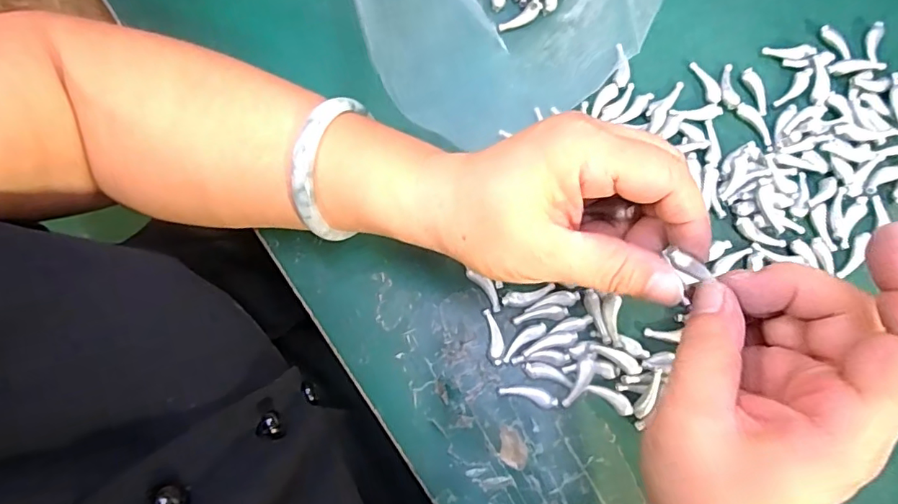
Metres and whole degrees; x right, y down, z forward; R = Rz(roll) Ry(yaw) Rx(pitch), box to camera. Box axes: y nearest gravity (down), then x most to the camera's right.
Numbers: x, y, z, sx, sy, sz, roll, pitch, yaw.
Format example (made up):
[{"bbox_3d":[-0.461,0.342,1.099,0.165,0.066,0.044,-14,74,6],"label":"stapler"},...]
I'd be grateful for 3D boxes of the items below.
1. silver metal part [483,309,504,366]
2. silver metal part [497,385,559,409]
[{"bbox_3d":[0.024,0.046,0.282,0.008,0.004,0.029,-9,78,-2],"label":"silver metal part"},{"bbox_3d":[0.042,0.075,0.276,0.031,0.004,0.009,15,78,3],"label":"silver metal part"}]

